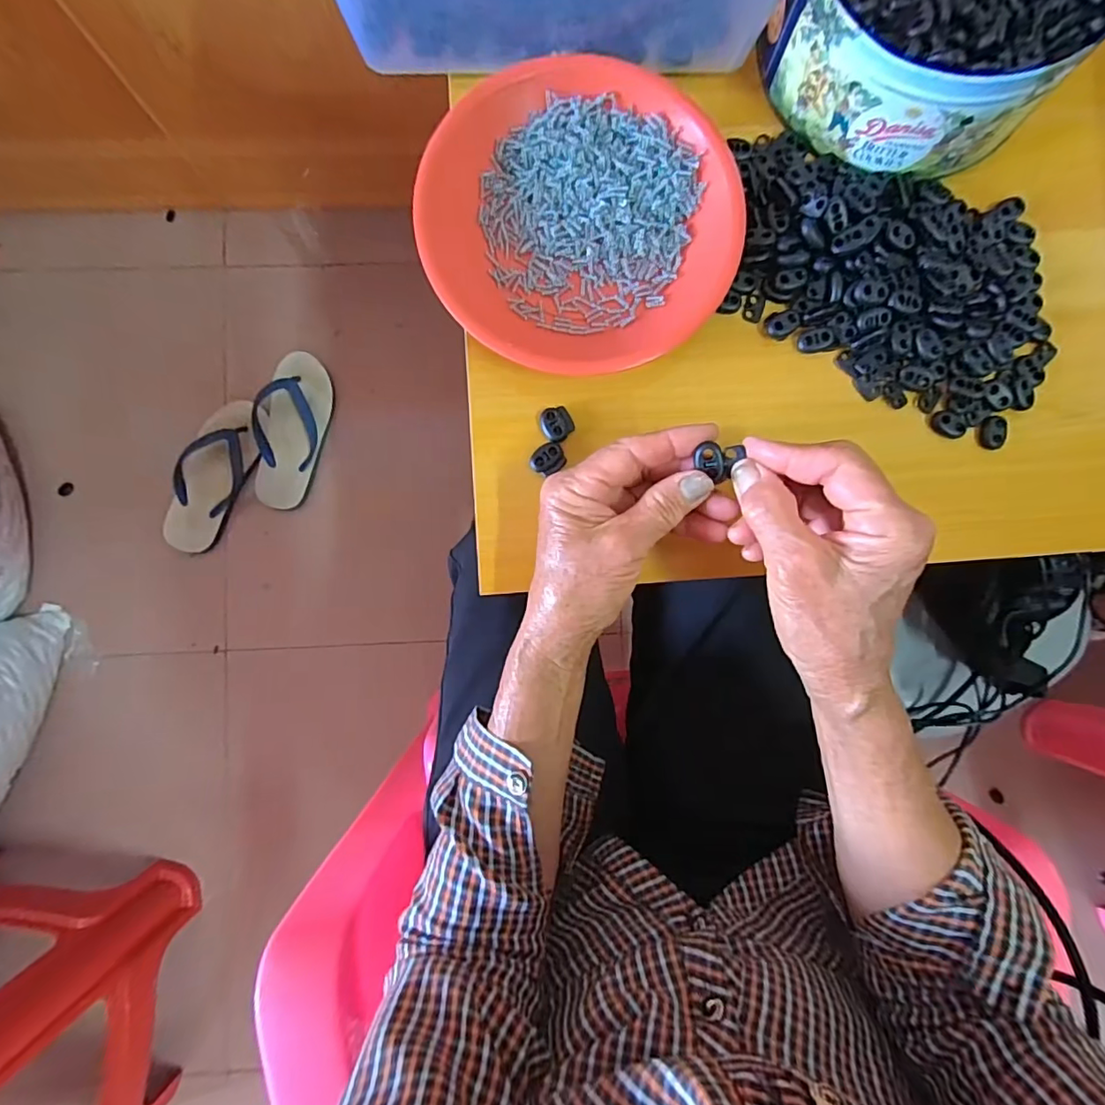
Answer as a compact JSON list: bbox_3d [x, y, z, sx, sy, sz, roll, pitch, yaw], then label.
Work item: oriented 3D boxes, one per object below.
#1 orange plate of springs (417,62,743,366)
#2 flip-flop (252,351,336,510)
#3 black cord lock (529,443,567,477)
[{"bbox_3d":[0.016,-0.205,0.337,0.185,0.024,0.184,0,87,-2],"label":"orange plate of springs"},{"bbox_3d":[-0.397,-0.186,0.828,0.103,0.043,0.239,5,87,-2],"label":"flip-flop"},{"bbox_3d":[-0.003,-0.058,0.341,0.022,0.007,0.018,-33,88,-4],"label":"black cord lock"}]

